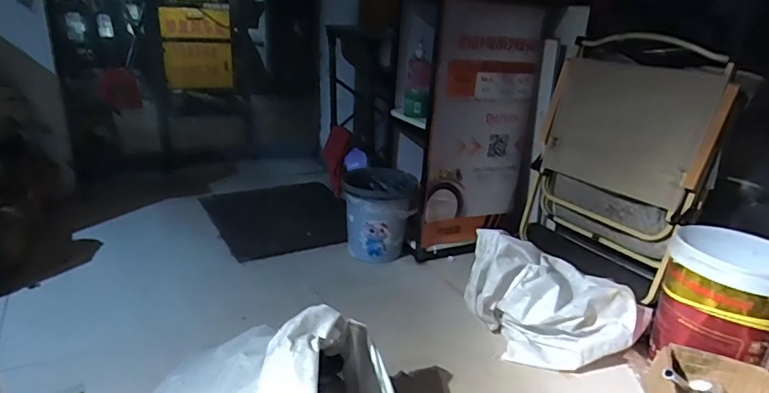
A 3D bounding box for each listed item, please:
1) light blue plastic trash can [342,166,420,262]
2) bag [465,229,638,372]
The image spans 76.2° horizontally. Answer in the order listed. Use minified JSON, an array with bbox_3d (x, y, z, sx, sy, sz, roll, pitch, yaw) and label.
[{"bbox_3d":[-0.020,0.063,1.853,0.266,0.285,0.282,4,21,0],"label":"light blue plastic trash can"},{"bbox_3d":[0.434,0.279,1.282,0.425,0.305,0.184,11,22,18],"label":"bag"}]

